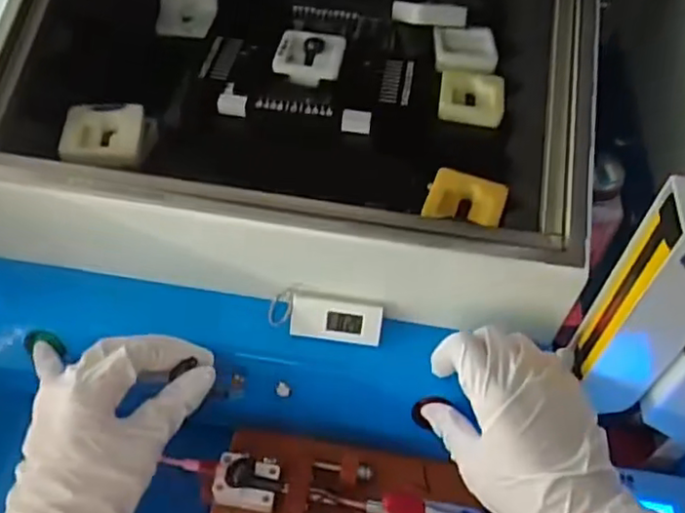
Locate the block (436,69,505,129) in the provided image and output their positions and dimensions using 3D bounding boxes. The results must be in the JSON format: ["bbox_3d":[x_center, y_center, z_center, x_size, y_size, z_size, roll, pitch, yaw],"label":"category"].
[{"bbox_3d":[0.100,-0.124,0.501,0.048,0.013,0.051,8,51,2],"label":"block"}]

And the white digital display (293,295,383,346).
[{"bbox_3d":[-0.004,0.040,0.409,0.056,0.027,0.013,9,7,2],"label":"white digital display"}]

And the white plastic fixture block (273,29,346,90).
[{"bbox_3d":[-0.026,-0.153,0.495,0.051,0.010,0.057,9,51,3],"label":"white plastic fixture block"}]

